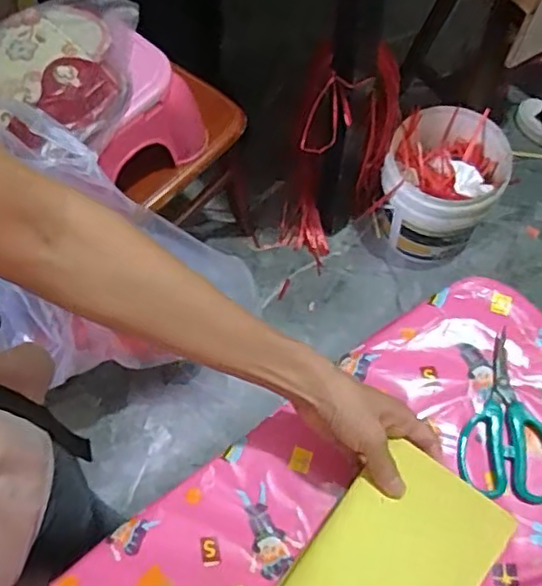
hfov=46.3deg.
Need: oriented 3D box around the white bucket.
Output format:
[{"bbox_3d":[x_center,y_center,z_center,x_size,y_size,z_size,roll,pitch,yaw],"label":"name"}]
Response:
[{"bbox_3d":[0.369,-0.221,1.466,0.245,0.353,0.243,0,65,1],"label":"white bucket"}]

